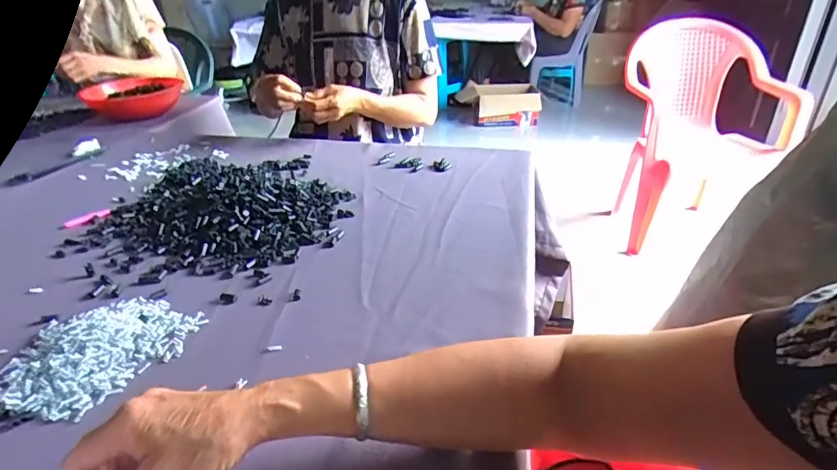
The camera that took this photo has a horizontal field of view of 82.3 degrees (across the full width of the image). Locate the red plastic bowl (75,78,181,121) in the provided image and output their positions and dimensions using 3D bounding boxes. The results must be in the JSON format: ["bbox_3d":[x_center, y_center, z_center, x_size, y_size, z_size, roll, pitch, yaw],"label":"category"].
[{"bbox_3d":[-0.757,-0.364,1.277,0.228,0.071,0.228,-17,34,-25],"label":"red plastic bowl"}]

